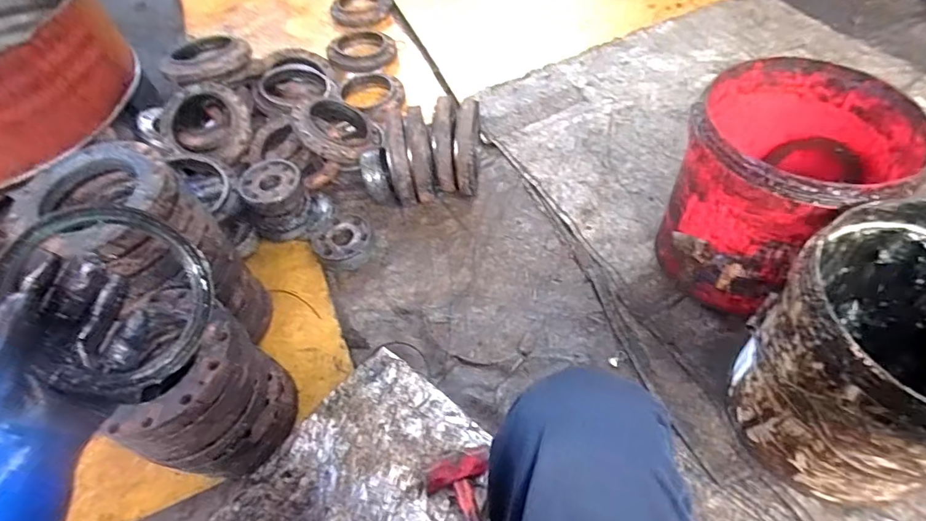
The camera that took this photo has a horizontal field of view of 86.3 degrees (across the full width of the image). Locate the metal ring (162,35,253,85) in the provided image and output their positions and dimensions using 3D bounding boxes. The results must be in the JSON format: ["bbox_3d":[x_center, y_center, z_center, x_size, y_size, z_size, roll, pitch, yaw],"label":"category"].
[{"bbox_3d":[-0.597,-0.463,1.132,0.170,0.045,0.164,-3,54,4],"label":"metal ring"}]

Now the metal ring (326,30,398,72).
[{"bbox_3d":[-0.297,-0.622,1.448,0.197,0.030,0.197,-2,54,3],"label":"metal ring"}]

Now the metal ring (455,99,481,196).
[{"bbox_3d":[0.015,-0.256,1.073,0.046,0.194,0.225,0,54,6],"label":"metal ring"}]

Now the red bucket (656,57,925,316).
[{"bbox_3d":[0.526,-0.120,0.855,0.298,0.320,0.323,-3,54,4],"label":"red bucket"}]

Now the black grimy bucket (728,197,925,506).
[{"bbox_3d":[0.555,0.132,0.653,0.308,0.300,0.288,-3,54,4],"label":"black grimy bucket"}]

